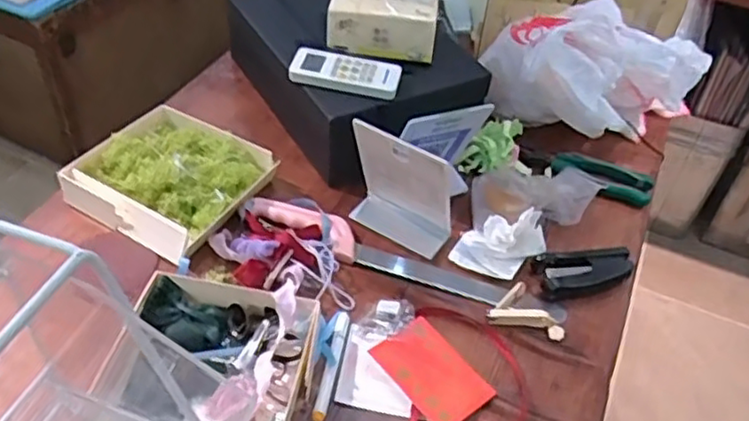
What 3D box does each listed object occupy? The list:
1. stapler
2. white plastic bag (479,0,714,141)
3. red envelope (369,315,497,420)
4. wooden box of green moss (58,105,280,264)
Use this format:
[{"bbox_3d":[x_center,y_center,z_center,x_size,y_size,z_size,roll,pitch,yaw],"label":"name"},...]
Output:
[{"bbox_3d":[0.249,0.070,0.790,0.109,0.027,0.048,-4,45,-10],"label":"stapler"},{"bbox_3d":[0.297,-0.186,0.948,0.260,0.153,0.179,29,49,22],"label":"white plastic bag"},{"bbox_3d":[0.060,0.167,0.700,0.079,0.008,0.112,-27,58,-37],"label":"red envelope"},{"bbox_3d":[-0.248,-0.048,0.836,0.205,0.051,0.189,24,47,17],"label":"wooden box of green moss"}]

